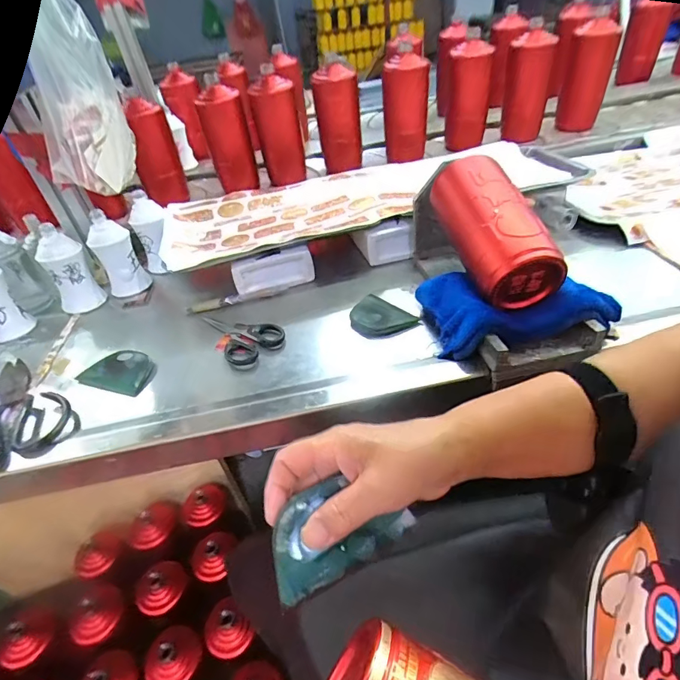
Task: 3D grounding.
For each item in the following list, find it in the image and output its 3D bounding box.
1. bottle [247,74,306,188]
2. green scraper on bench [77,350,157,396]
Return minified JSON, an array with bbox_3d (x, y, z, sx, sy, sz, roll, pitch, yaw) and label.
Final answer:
[{"bbox_3d":[-0.113,-0.387,0.787,0.079,0.176,0.066,-11,41,-5],"label":"bottle"},{"bbox_3d":[-0.252,0.035,0.484,0.088,0.014,0.053,13,45,21],"label":"green scraper on bench"}]

